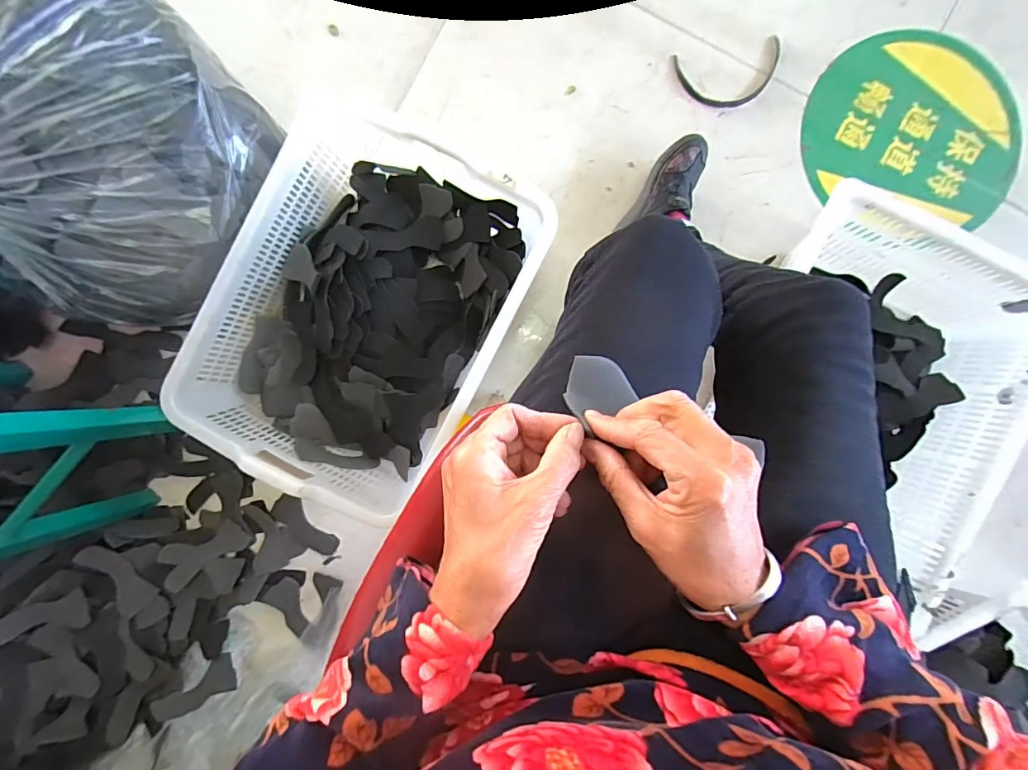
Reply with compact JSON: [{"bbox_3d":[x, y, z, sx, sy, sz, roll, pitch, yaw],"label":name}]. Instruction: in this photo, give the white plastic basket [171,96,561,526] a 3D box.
[{"bbox_3d":[-0.240,-0.113,0.738,0.366,0.153,0.534,27,90,-1],"label":"white plastic basket"}]

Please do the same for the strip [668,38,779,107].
[{"bbox_3d":[0.371,-0.537,0.810,0.176,0.014,0.100,-4,99,8],"label":"strip"}]

